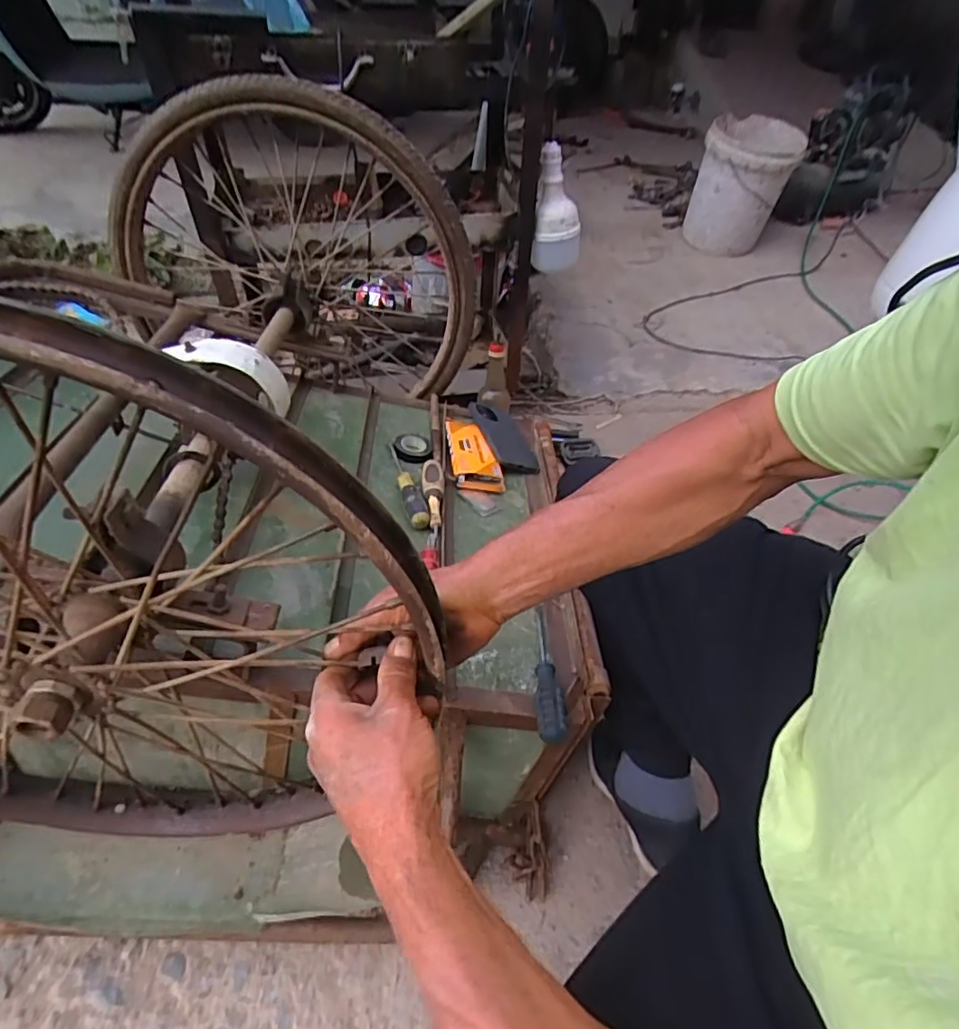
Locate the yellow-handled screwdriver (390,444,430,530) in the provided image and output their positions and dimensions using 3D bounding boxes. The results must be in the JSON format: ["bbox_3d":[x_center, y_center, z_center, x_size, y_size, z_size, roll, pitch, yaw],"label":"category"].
[{"bbox_3d":[-0.100,-0.045,0.824,0.029,0.032,0.170,-10,44,-12],"label":"yellow-handled screwdriver"}]

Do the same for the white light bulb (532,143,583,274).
[{"bbox_3d":[0.164,-0.657,1.265,0.101,0.234,0.096,-6,16,-5],"label":"white light bulb"}]

